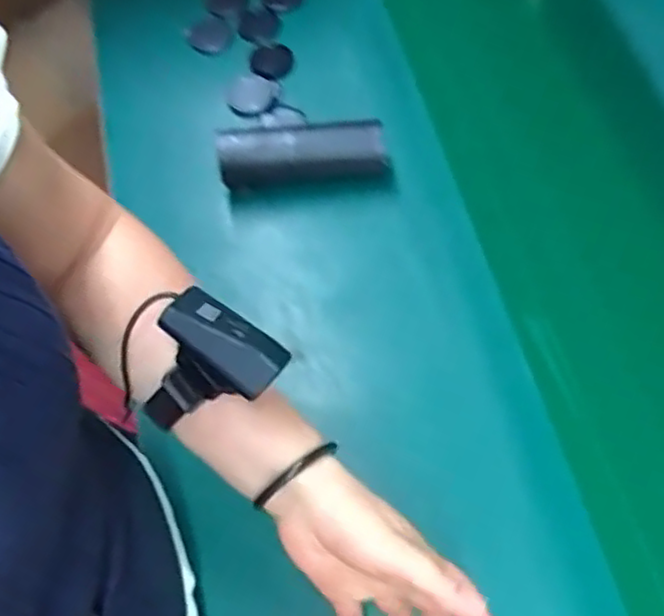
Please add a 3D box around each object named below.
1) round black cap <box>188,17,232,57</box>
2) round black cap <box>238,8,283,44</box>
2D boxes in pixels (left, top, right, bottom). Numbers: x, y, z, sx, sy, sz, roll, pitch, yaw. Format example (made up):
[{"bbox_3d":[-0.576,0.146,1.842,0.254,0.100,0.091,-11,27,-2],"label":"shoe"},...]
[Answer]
[{"bbox_3d":[-0.144,-0.323,0.817,0.055,0.009,0.050,-1,64,2],"label":"round black cap"},{"bbox_3d":[-0.083,-0.331,0.809,0.051,0.009,0.055,-1,64,2],"label":"round black cap"}]

